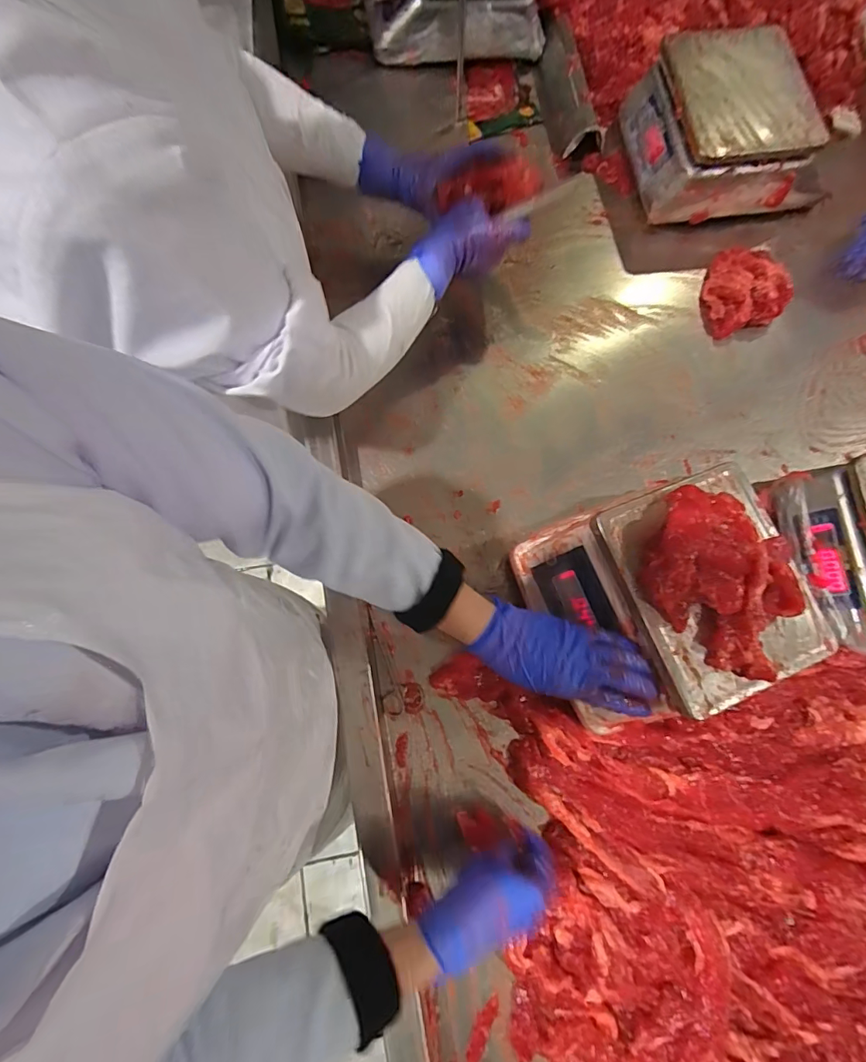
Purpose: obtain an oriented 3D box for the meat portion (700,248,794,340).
[{"bbox_3d":[0.453,-0.363,0.682,0.111,0.052,0.118,-19,77,-6],"label":"meat portion"}]

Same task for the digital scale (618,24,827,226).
[{"bbox_3d":[0.440,-0.607,0.707,0.243,0.127,0.234,-11,77,-4],"label":"digital scale"}]

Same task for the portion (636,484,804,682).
[{"bbox_3d":[0.269,0.043,0.427,0.134,0.045,0.141,27,77,5],"label":"portion"}]

